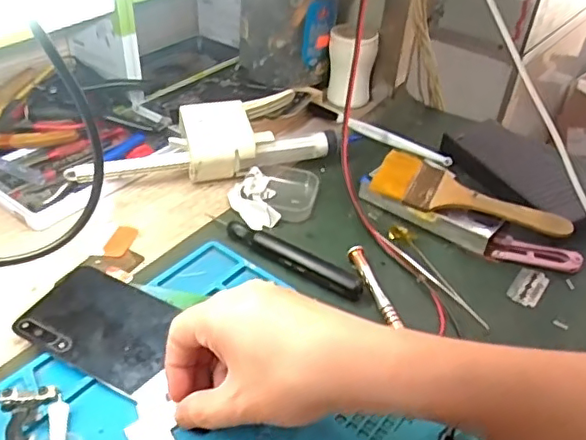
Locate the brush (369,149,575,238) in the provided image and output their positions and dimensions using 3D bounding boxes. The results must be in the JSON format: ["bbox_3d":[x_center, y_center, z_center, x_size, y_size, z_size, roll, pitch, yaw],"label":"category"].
[{"bbox_3d":[0.146,-0.015,0.487,0.162,0.011,0.062,25,45,22],"label":"brush"}]

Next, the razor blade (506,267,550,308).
[{"bbox_3d":[0.185,0.053,0.455,0.023,0.004,0.041,23,45,29],"label":"razor blade"}]

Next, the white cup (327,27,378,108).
[{"bbox_3d":[0.064,-0.167,0.649,0.052,0.080,0.043,7,38,3],"label":"white cup"}]

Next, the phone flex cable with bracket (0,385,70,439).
[{"bbox_3d":[-0.151,0.113,0.339,0.035,0.006,0.050,-16,43,-24],"label":"phone flex cable with bracket"}]

